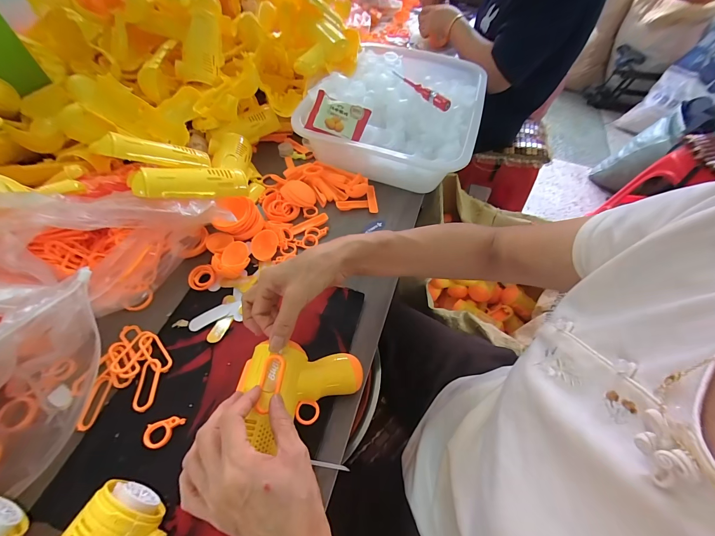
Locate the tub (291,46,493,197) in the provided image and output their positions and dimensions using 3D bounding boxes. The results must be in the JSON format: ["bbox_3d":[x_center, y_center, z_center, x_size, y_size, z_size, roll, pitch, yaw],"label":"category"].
[{"bbox_3d":[0.085,-0.308,0.581,0.281,0.108,0.390,18,57,8],"label":"tub"}]

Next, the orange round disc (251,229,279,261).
[{"bbox_3d":[-0.132,-0.033,0.433,0.035,0.004,0.044,19,87,-21],"label":"orange round disc"}]

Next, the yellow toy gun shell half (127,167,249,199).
[{"bbox_3d":[-0.203,-0.106,0.380,0.129,0.030,0.042,-13,56,-36],"label":"yellow toy gun shell half"}]

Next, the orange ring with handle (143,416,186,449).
[{"bbox_3d":[-0.198,0.169,0.312,0.038,0.005,0.025,-14,58,-13],"label":"orange ring with handle"}]

